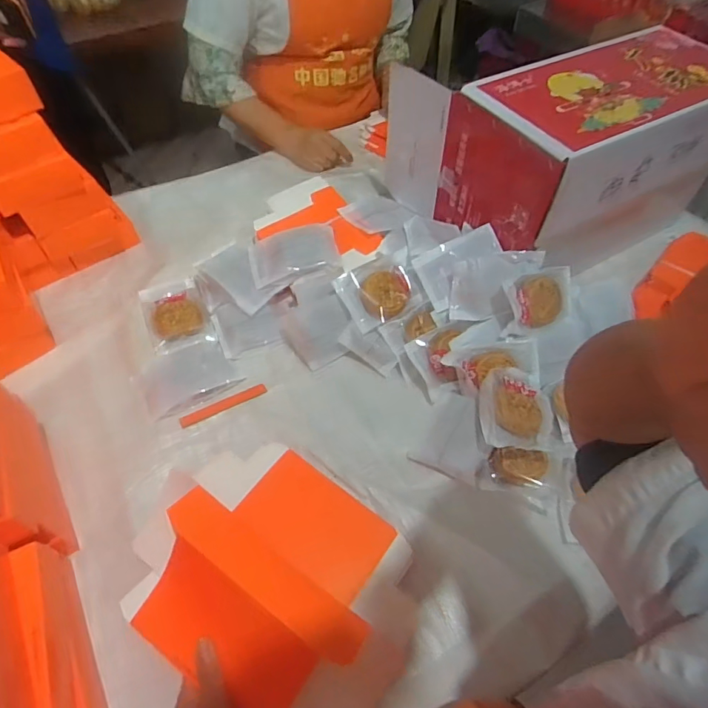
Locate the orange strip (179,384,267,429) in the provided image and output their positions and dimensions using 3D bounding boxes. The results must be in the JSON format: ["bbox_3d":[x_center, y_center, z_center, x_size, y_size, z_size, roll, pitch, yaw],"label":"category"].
[{"bbox_3d":[-0.175,0.067,0.636,0.117,0.008,0.017,-26,60,-19],"label":"orange strip"}]

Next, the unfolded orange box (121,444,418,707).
[{"bbox_3d":[-0.080,0.215,0.477,0.292,0.107,0.225,31,60,19],"label":"unfolded orange box"}]

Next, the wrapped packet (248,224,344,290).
[{"bbox_3d":[-0.090,-0.151,0.722,0.133,0.026,0.094,-10,56,-8],"label":"wrapped packet"}]

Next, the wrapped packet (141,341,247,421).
[{"bbox_3d":[-0.224,0.029,0.635,0.115,0.025,0.081,-28,60,-20],"label":"wrapped packet"}]

